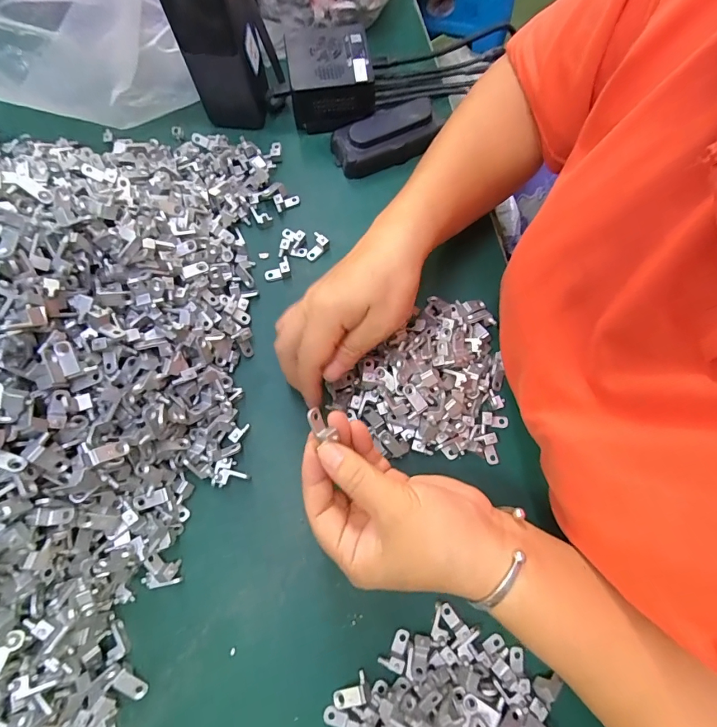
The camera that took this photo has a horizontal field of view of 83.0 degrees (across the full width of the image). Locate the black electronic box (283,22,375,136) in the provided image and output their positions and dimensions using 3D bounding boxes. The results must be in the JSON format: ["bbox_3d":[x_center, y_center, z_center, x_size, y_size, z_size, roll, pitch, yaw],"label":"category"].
[{"bbox_3d":[-0.027,-0.271,0.391,0.077,0.056,0.075,-8,73,-4],"label":"black electronic box"}]

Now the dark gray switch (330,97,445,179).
[{"bbox_3d":[0.027,-0.216,0.391,0.100,0.033,0.050,-26,75,-9],"label":"dark gray switch"}]

